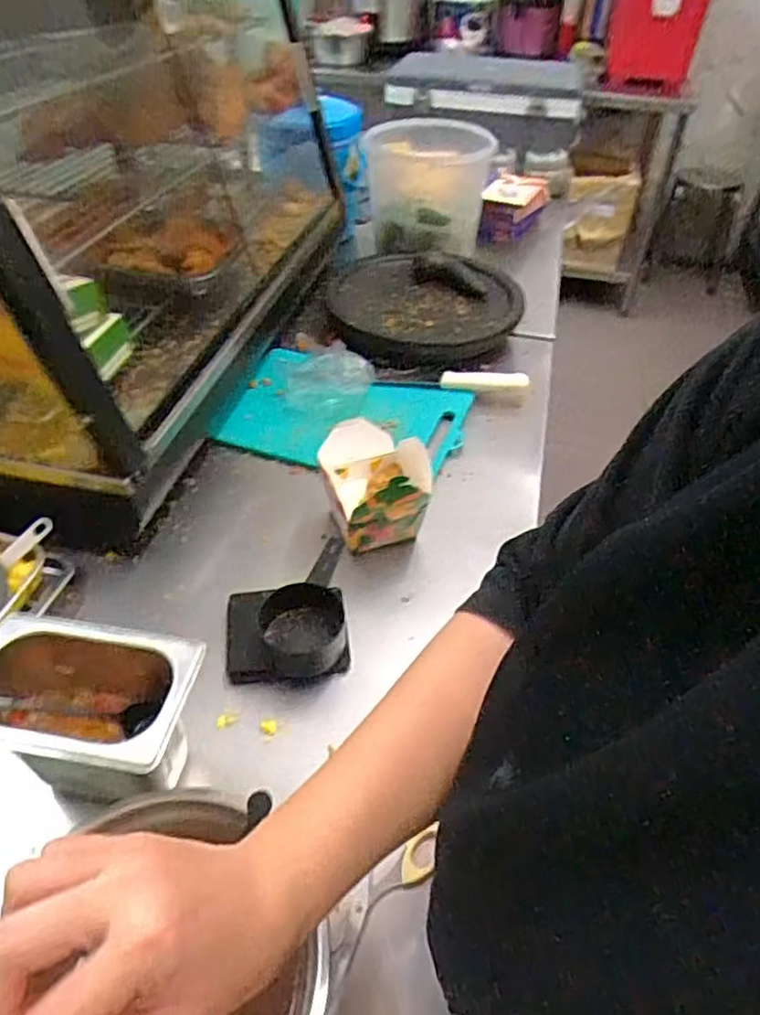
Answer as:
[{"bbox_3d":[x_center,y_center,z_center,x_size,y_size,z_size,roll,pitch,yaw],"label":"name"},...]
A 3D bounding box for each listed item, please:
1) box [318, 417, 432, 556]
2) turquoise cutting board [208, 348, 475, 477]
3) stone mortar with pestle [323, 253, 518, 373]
[{"bbox_3d":[0.002,-0.024,0.838,0.137,0.111,0.134,-8,44,-10],"label":"box"},{"bbox_3d":[-0.052,-0.142,1.021,0.345,0.024,0.241,16,49,10],"label":"turquoise cutting board"},{"bbox_3d":[0.095,-0.370,1.210,0.358,0.073,0.326,-12,45,-13],"label":"stone mortar with pestle"}]

